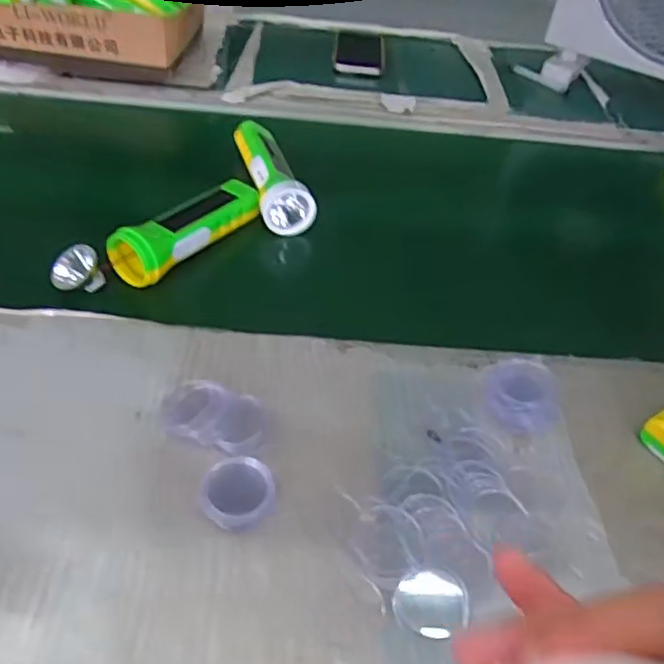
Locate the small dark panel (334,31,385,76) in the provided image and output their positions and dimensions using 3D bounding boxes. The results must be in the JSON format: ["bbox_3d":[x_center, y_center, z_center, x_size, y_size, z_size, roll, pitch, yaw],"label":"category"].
[{"bbox_3d":[0.042,-0.428,0.958,0.071,0.013,0.126,6,46,-2],"label":"small dark panel"}]

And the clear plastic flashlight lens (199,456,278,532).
[{"bbox_3d":[-0.061,0.105,0.410,0.047,0.025,0.039,2,45,-5],"label":"clear plastic flashlight lens"}]

